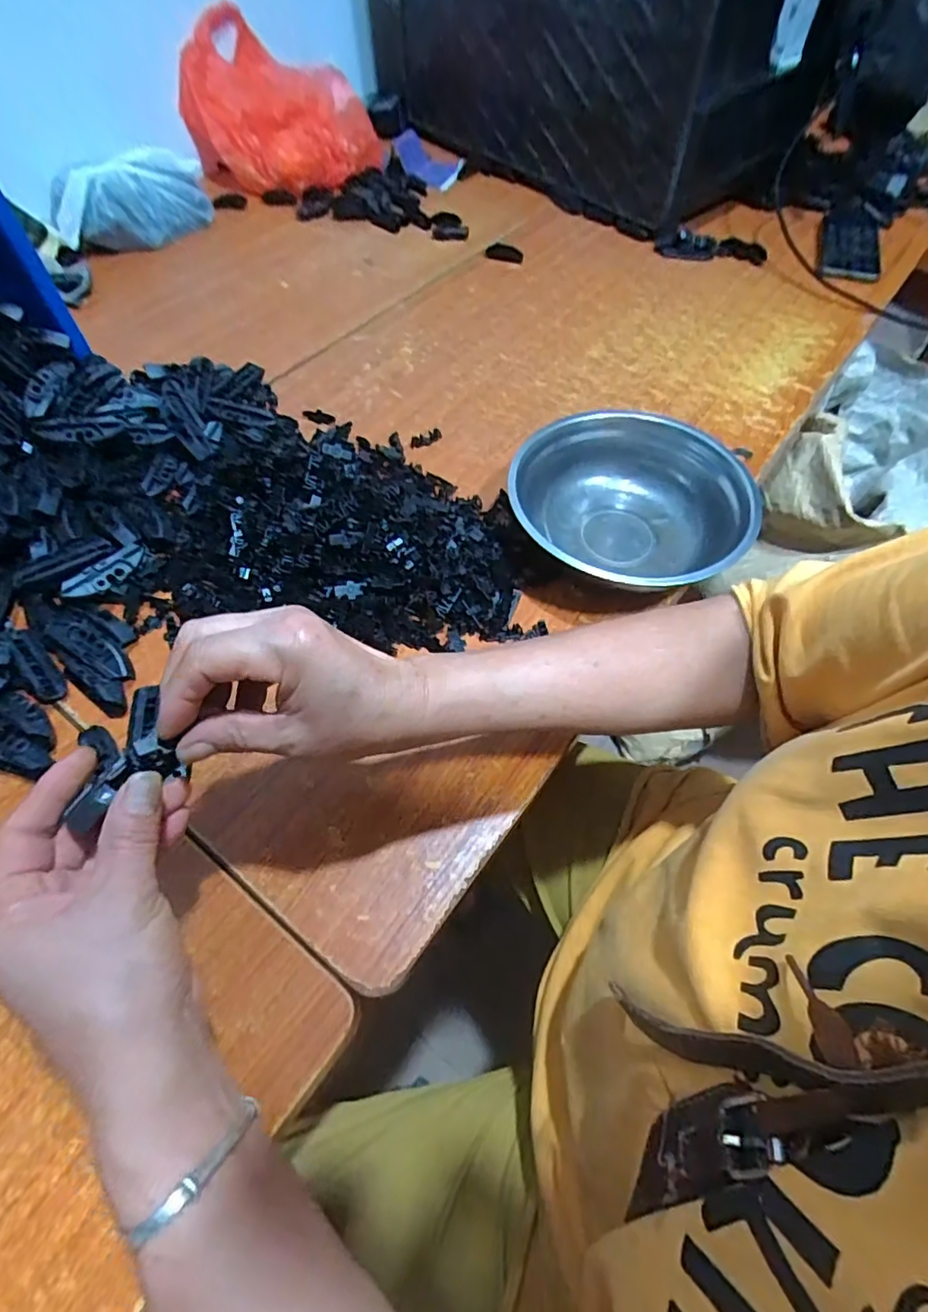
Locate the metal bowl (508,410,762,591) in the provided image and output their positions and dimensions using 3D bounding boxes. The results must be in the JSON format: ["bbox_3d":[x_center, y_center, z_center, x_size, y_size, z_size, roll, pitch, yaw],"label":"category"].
[{"bbox_3d":[0.141,-0.126,0.504,0.190,0.061,0.200,0,58,0],"label":"metal bowl"}]

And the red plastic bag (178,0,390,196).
[{"bbox_3d":[-0.285,-0.860,0.894,0.285,0.156,0.284,-16,59,-10],"label":"red plastic bag"}]

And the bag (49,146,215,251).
[{"bbox_3d":[-0.456,-0.631,0.797,0.220,0.079,0.108,-30,63,-18],"label":"bag"}]

